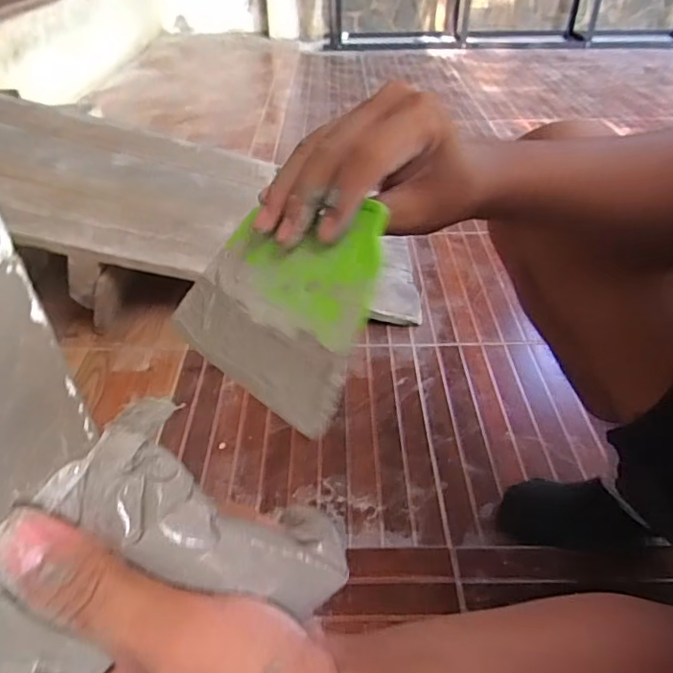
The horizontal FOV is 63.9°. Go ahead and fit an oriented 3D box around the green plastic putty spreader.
[{"bbox_3d":[-0.028,-0.024,0.268,0.125,0.005,0.098,28,89,40],"label":"green plastic putty spreader"}]

